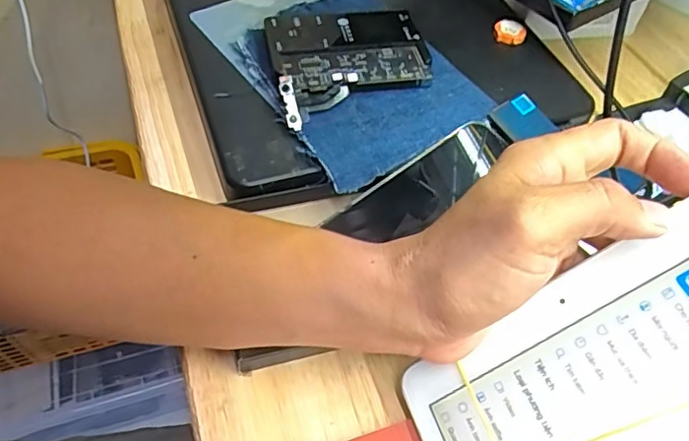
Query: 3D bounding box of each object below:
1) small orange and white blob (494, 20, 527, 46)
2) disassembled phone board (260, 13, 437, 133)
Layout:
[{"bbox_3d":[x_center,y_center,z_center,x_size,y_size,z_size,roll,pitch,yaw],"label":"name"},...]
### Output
[{"bbox_3d":[0.125,-0.143,0.434,0.023,0.008,0.022,12,52,6],"label":"small orange and white blob"},{"bbox_3d":[0.005,-0.109,0.380,0.102,0.016,0.091,-10,53,-11],"label":"disassembled phone board"}]

